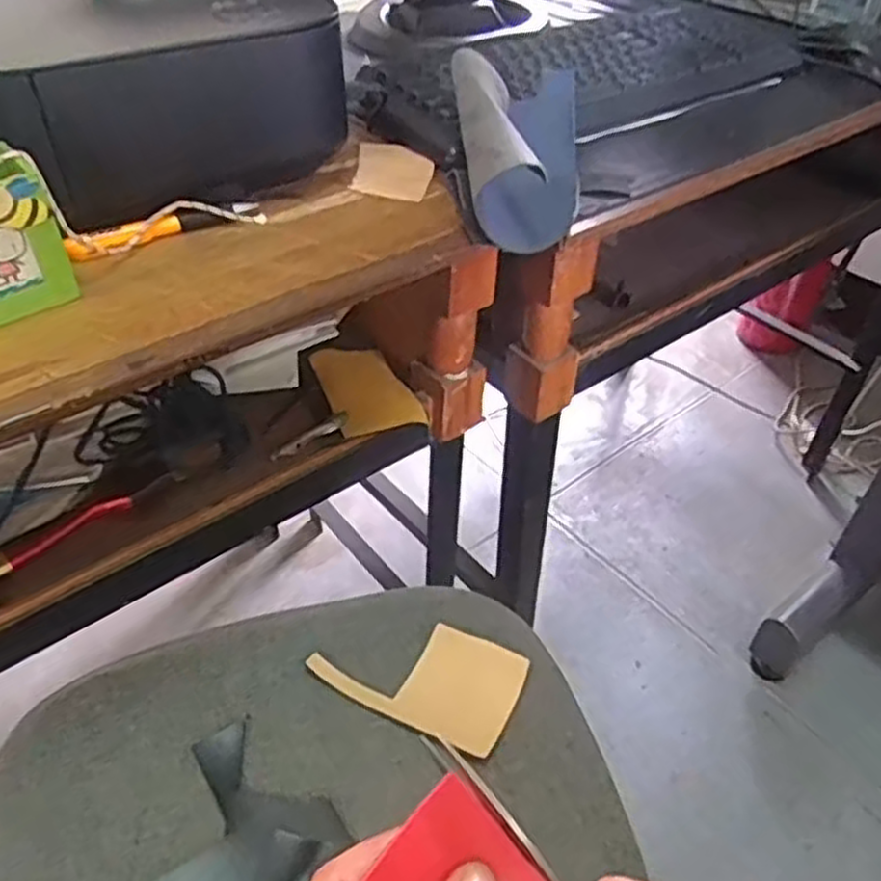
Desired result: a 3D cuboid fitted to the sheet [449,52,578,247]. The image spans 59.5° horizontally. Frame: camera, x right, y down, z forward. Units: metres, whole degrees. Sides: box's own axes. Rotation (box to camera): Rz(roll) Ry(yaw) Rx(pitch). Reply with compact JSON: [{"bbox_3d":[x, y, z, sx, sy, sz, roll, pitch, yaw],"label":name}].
[{"bbox_3d":[0.058,-0.216,0.557,0.095,0.065,0.188,1,43,0],"label":"sheet"}]

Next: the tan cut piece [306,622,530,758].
[{"bbox_3d":[-0.016,0.166,0.562,0.146,0.006,0.077,17,56,24],"label":"tan cut piece"}]

